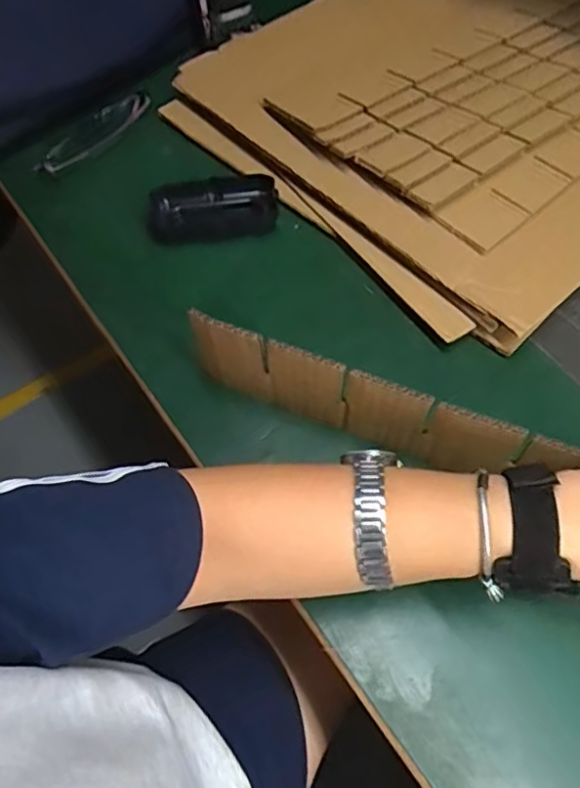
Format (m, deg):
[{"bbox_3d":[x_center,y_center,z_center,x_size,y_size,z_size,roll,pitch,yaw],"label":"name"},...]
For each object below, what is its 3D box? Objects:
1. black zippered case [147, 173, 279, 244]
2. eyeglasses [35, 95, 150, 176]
[{"bbox_3d":[-0.068,-0.163,0.536,0.113,0.028,0.046,-4,62,-1],"label":"black zippered case"},{"bbox_3d":[-0.185,-0.248,0.581,0.128,0.021,0.025,-40,68,-18],"label":"eyeglasses"}]

